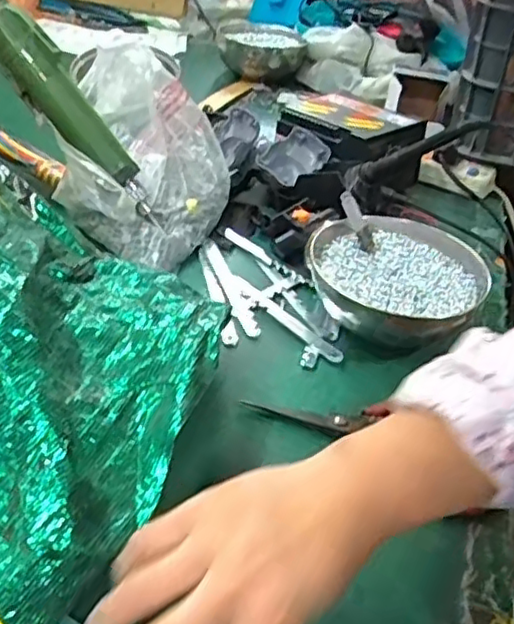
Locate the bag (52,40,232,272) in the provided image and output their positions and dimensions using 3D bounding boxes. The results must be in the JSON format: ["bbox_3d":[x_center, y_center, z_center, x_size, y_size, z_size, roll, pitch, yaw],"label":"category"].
[{"bbox_3d":[-0.110,-0.156,0.643,0.151,0.164,0.134,12,37,6],"label":"bag"}]

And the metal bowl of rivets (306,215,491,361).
[{"bbox_3d":[0.119,-0.022,0.603,0.162,0.068,0.147,18,38,15],"label":"metal bowl of rivets"}]

